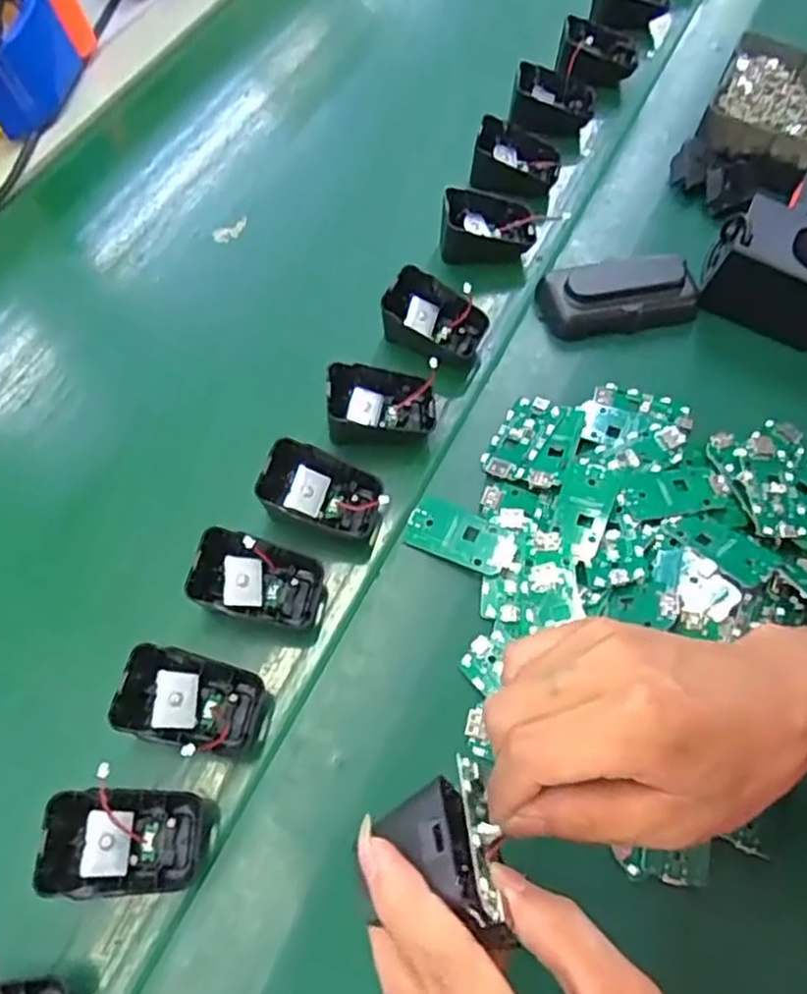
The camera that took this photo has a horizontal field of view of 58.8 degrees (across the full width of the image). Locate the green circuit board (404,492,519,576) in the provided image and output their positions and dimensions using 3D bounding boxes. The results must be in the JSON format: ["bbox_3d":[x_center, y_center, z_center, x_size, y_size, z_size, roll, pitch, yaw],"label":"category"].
[{"bbox_3d":[0.033,0.022,0.414,0.064,0.009,0.031,25,68,12],"label":"green circuit board"}]

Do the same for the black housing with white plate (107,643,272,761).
[{"bbox_3d":[-0.107,0.103,0.363,0.063,0.032,0.046,15,67,8],"label":"black housing with white plate"}]

